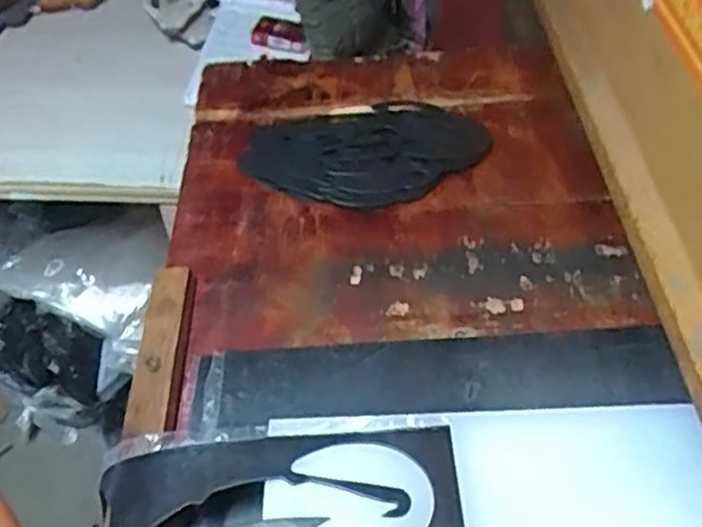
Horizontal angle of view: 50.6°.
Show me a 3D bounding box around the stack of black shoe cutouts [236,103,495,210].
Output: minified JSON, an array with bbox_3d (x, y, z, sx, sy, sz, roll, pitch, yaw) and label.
[{"bbox_3d":[0.008,-0.121,0.808,0.261,0.021,0.164,6,49,17],"label":"stack of black shoe cutouts"}]

